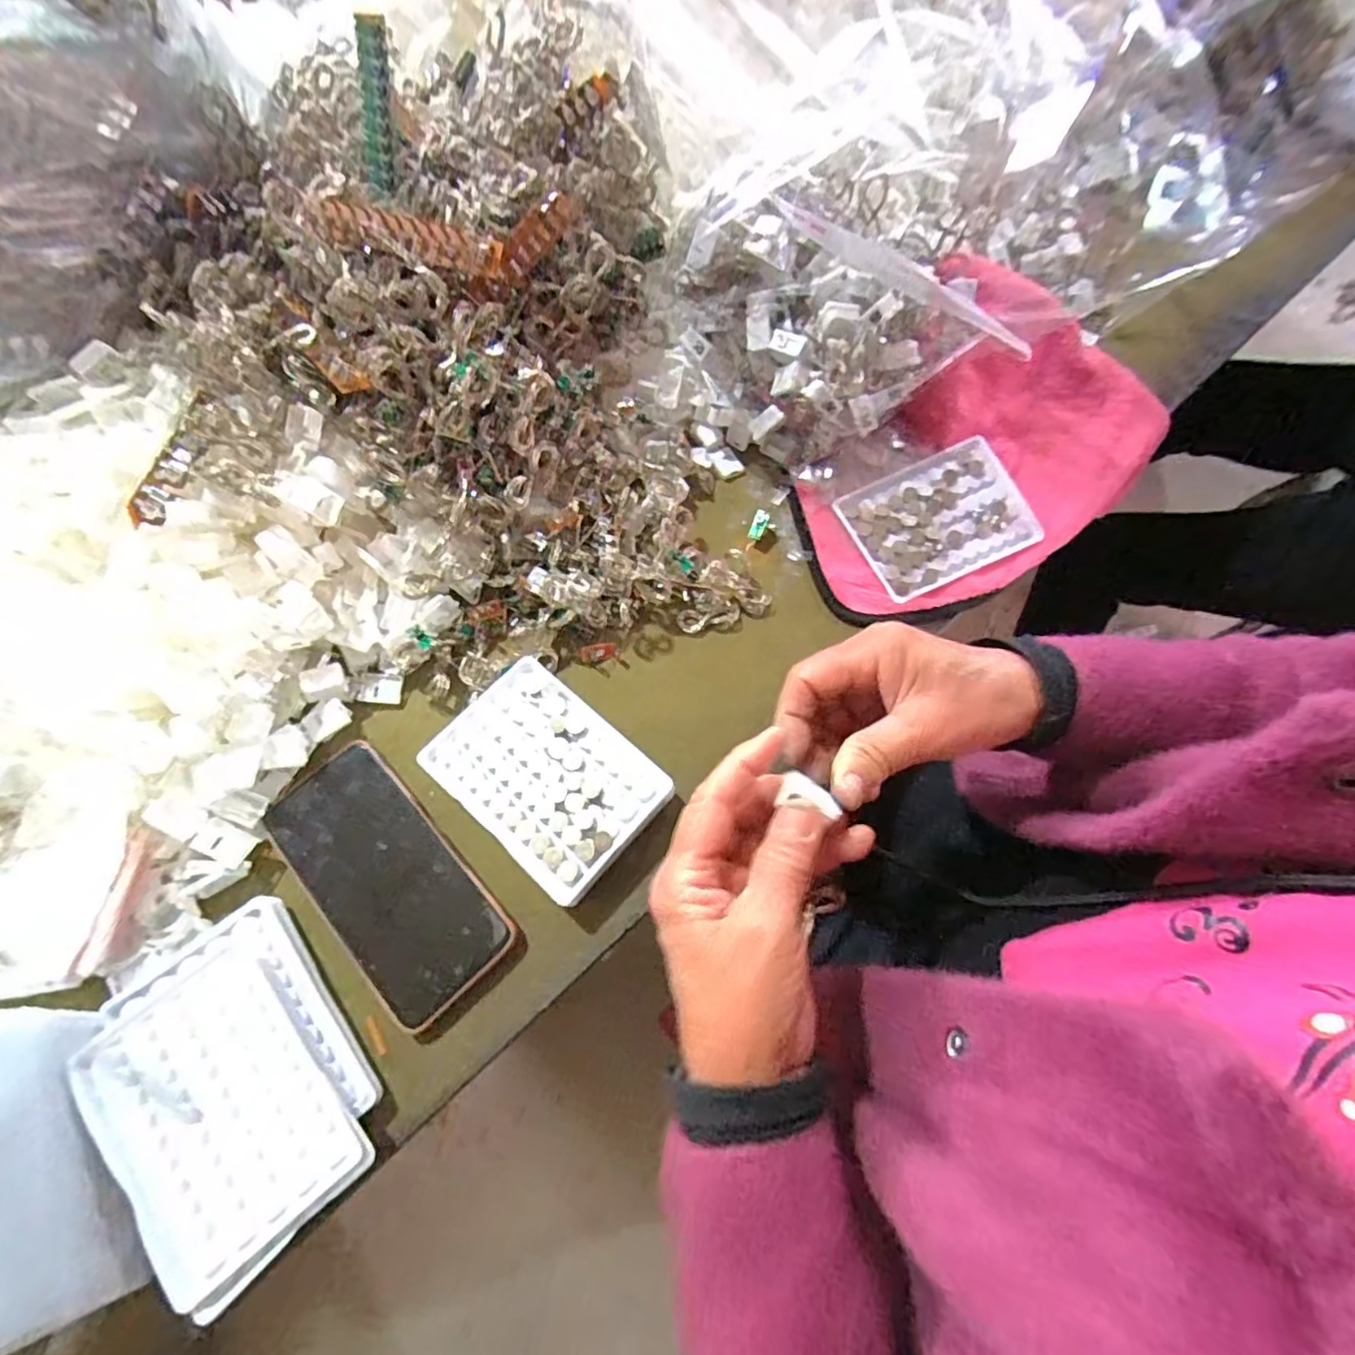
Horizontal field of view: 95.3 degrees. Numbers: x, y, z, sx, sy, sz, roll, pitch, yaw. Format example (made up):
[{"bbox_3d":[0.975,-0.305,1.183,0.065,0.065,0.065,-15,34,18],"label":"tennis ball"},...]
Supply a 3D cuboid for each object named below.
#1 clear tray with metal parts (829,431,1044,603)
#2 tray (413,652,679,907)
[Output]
[{"bbox_3d":[0.195,-0.121,0.457,0.131,0.017,0.093,-23,70,-10],"label":"clear tray with metal parts"},{"bbox_3d":[-0.081,0.060,0.384,0.132,0.024,0.095,39,73,14],"label":"tray"}]

